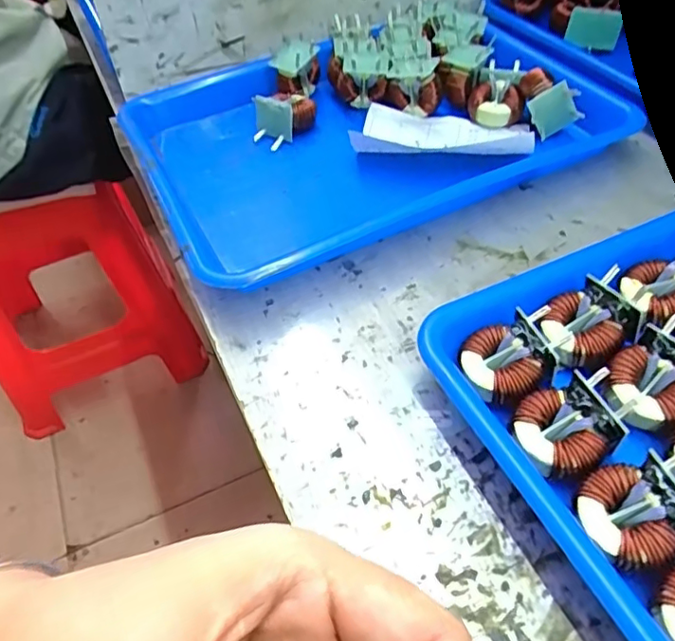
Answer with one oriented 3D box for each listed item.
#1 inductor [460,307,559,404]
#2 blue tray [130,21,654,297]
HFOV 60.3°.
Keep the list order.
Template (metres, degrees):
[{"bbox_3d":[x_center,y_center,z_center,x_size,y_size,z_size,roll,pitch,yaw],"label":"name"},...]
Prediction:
[{"bbox_3d":[0.085,0.021,0.293,0.041,0.023,0.039,-29,56,1],"label":"inductor"},{"bbox_3d":[0.015,-0.150,0.440,0.311,0.033,0.250,-24,51,-15],"label":"blue tray"}]

